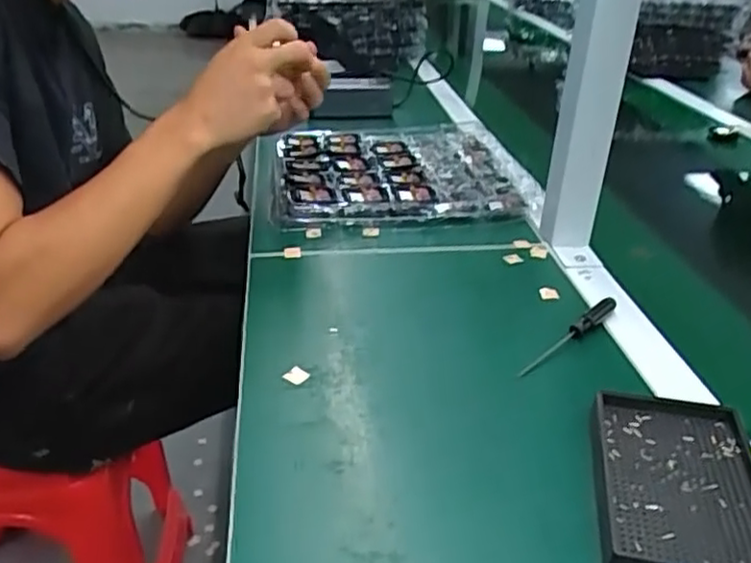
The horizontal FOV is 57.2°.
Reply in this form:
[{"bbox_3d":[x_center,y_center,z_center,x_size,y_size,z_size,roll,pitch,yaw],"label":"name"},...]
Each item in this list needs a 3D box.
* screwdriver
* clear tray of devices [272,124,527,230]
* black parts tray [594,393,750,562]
[{"bbox_3d":[0.155,0.043,0.552,0.013,0.012,0.129,27,39,37],"label":"screwdriver"},{"bbox_3d":[0.020,-0.132,0.836,0.277,0.032,0.257,-3,30,-6],"label":"clear tray of devices"},{"bbox_3d":[0.179,0.122,0.408,0.091,0.022,0.138,7,31,10],"label":"black parts tray"}]

